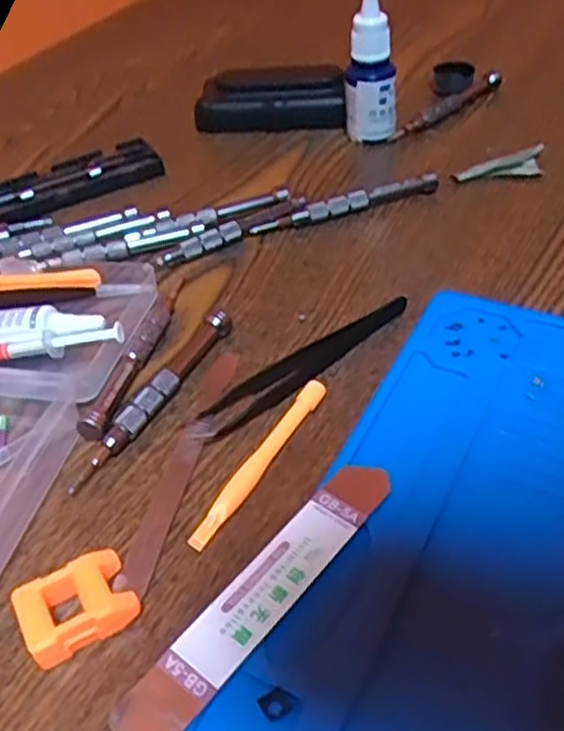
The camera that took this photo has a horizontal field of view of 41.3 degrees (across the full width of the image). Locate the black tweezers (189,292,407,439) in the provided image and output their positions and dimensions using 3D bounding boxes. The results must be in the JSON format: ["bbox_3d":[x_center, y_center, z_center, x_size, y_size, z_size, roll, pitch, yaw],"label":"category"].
[{"bbox_3d":[0.010,0.000,0.315,0.111,0.005,0.018,-31,47,-24],"label":"black tweezers"}]

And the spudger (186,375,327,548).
[{"bbox_3d":[-0.008,0.035,0.277,0.009,0.007,0.083,19,49,26],"label":"spudger"}]

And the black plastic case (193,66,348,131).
[{"bbox_3d":[-0.007,-0.170,0.478,0.097,0.035,0.022,7,44,15],"label":"black plastic case"}]

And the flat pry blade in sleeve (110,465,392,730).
[{"bbox_3d":[-0.005,0.070,0.236,0.020,0.004,0.116,28,53,30],"label":"flat pry blade in sleeve"}]

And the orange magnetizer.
[{"bbox_3d":[-0.064,0.076,0.236,0.034,0.013,0.025,-25,45,-18],"label":"orange magnetizer"}]

